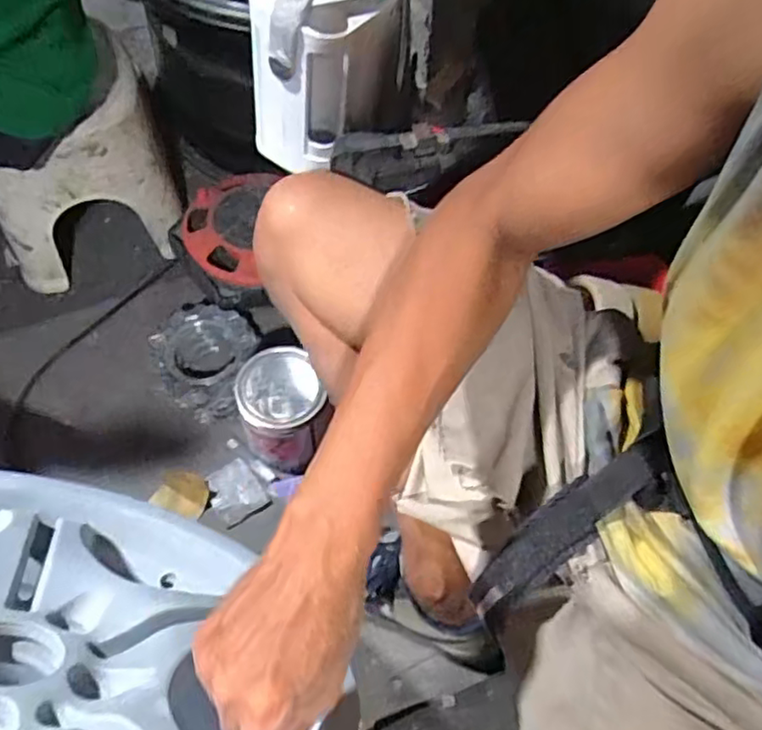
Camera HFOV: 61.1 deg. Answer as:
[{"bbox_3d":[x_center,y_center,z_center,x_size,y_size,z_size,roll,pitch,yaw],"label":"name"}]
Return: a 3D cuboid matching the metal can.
[{"bbox_3d":[-0.114,0.060,0.748,0.089,0.132,0.106,-23,63,-17],"label":"metal can"}]

